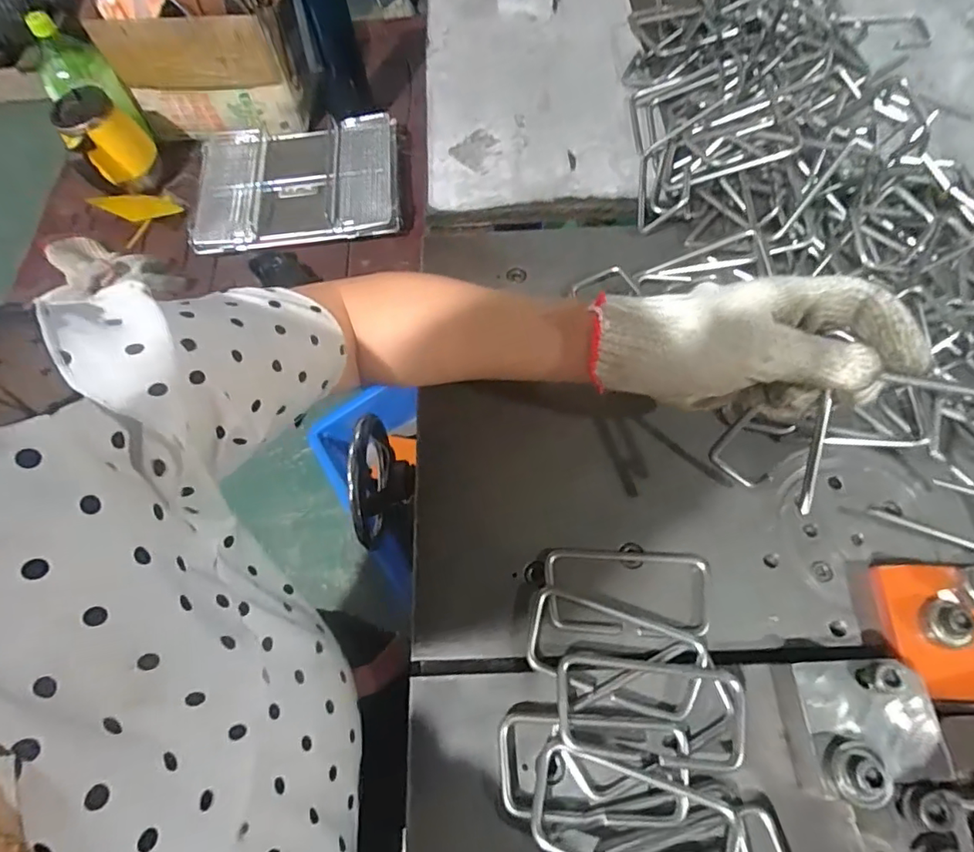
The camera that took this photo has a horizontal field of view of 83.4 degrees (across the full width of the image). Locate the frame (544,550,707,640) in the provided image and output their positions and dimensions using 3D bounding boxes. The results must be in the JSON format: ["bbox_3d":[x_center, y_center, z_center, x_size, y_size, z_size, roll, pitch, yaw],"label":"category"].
[{"bbox_3d":[0.090,0.106,0.351,0.104,0.009,0.051,3,65,1],"label":"frame"}]

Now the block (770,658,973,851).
[{"bbox_3d":[0.206,0.181,0.290,0.071,0.044,0.104,-2,65,-1],"label":"block"}]

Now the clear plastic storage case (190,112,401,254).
[{"bbox_3d":[-0.306,-0.377,0.841,0.339,0.037,0.253,-8,65,-2],"label":"clear plastic storage case"}]

